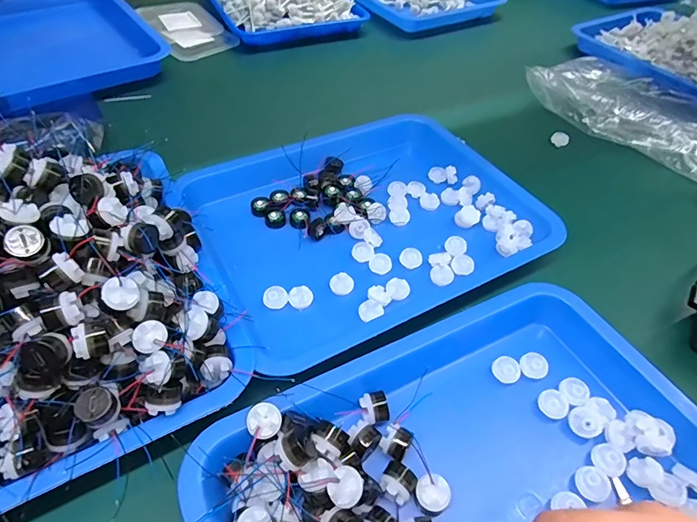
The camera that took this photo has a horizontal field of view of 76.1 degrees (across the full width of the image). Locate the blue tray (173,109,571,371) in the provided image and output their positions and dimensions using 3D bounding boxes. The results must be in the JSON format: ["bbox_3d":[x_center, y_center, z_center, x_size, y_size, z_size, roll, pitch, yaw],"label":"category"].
[{"bbox_3d":[0.014,-0.050,0.451,0.323,0.035,0.263,-20,52,-22],"label":"blue tray"}]

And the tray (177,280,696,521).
[{"bbox_3d":[0.086,0.148,0.270,0.326,0.038,0.248,-20,52,-22],"label":"tray"}]

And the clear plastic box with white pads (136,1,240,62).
[{"bbox_3d":[-0.279,-0.401,0.769,0.109,0.025,0.201,-26,54,-26],"label":"clear plastic box with white pads"}]

